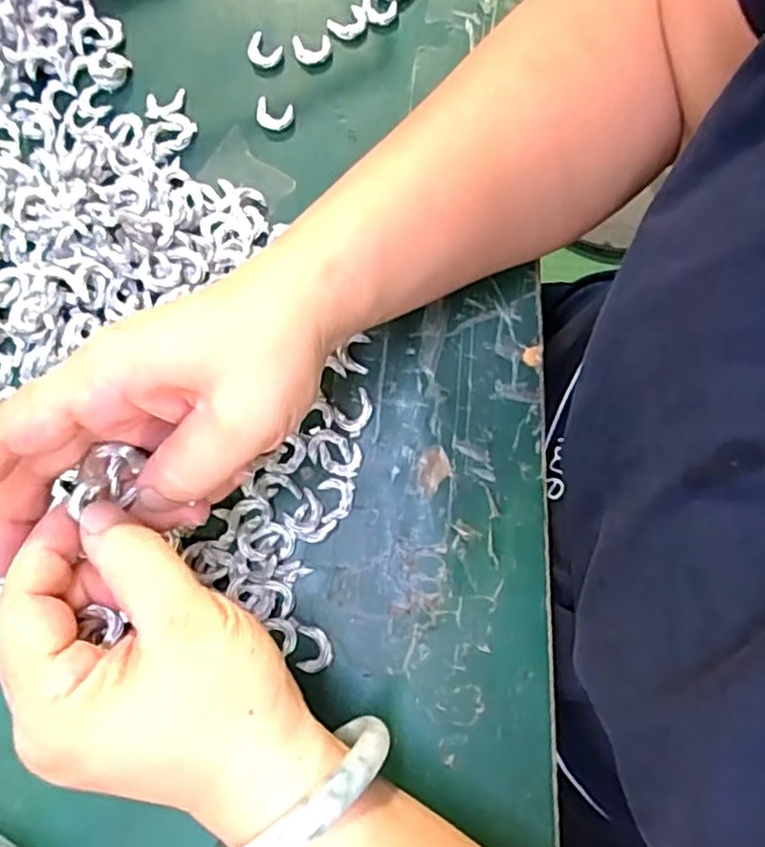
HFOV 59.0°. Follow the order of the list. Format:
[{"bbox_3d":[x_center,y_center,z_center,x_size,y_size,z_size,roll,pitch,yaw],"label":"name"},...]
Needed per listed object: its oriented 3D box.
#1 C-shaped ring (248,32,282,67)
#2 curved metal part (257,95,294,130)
[{"bbox_3d":[-0.058,-0.182,0.329,0.016,0.004,0.015,0,78,1],"label":"C-shaped ring"},{"bbox_3d":[-0.052,-0.149,0.324,0.018,0.004,0.015,15,79,4],"label":"curved metal part"}]

